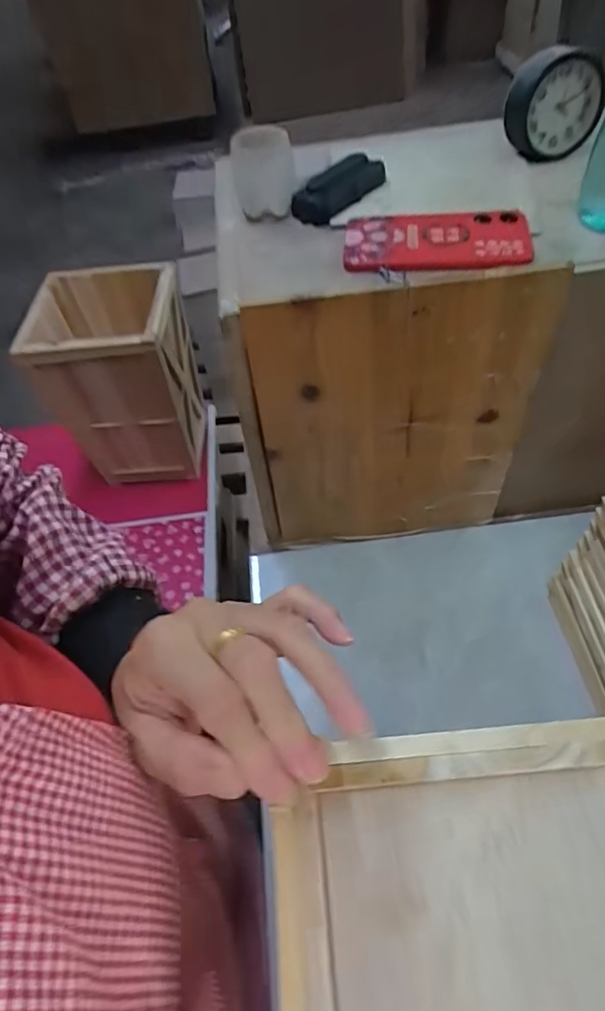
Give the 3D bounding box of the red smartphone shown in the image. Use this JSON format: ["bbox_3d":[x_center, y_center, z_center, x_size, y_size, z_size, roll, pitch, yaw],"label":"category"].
[{"bbox_3d":[0.122,-0.240,0.492,0.163,0.017,0.075,1,53,4],"label":"red smartphone"}]

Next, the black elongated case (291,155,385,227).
[{"bbox_3d":[0.038,-0.326,0.555,0.047,0.031,0.111,34,62,25],"label":"black elongated case"}]

